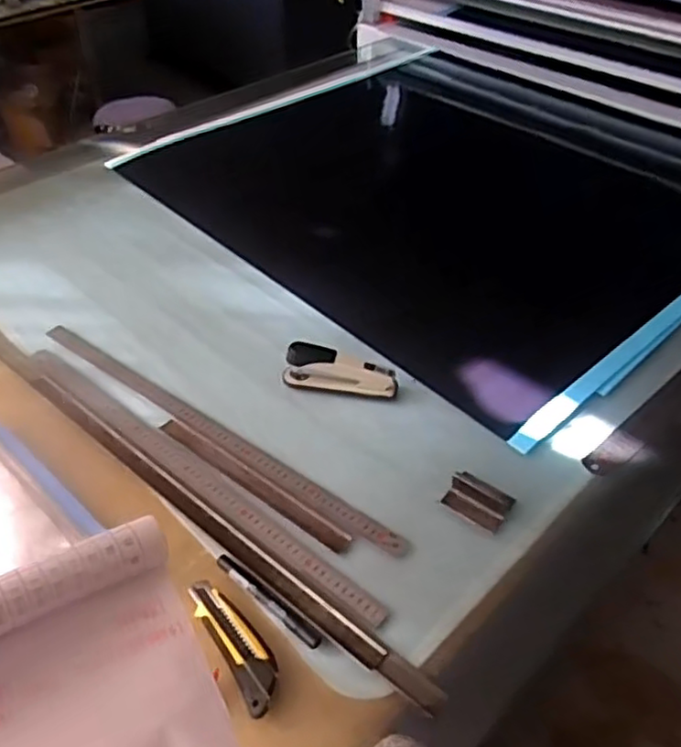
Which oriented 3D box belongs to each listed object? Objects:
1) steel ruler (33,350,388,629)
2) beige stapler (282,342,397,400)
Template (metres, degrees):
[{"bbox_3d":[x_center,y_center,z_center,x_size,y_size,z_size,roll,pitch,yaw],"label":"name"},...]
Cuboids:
[{"bbox_3d":[-0.190,0.112,0.817,0.597,0.004,0.033,30,47,28],"label":"steel ruler"},{"bbox_3d":[-0.002,-0.005,0.895,0.155,0.060,0.039,4,45,6],"label":"beige stapler"}]

